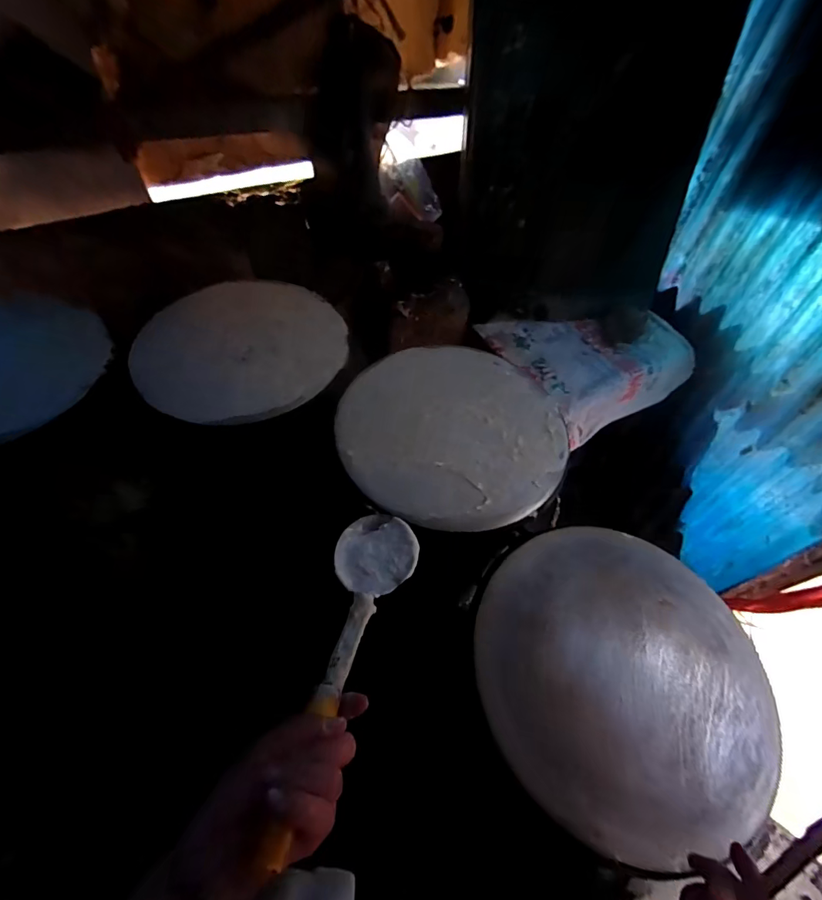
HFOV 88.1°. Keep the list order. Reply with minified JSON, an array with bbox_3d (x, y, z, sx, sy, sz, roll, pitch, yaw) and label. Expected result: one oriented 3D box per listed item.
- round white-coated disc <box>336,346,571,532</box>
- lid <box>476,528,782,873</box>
[{"bbox_3d":[0.069,-0.039,0.695,0.356,0.022,0.351,1,56,-2],"label":"round white-coated disc"},{"bbox_3d":[0.270,0.271,0.532,0.358,0.040,0.351,1,56,-2],"label":"lid"}]

